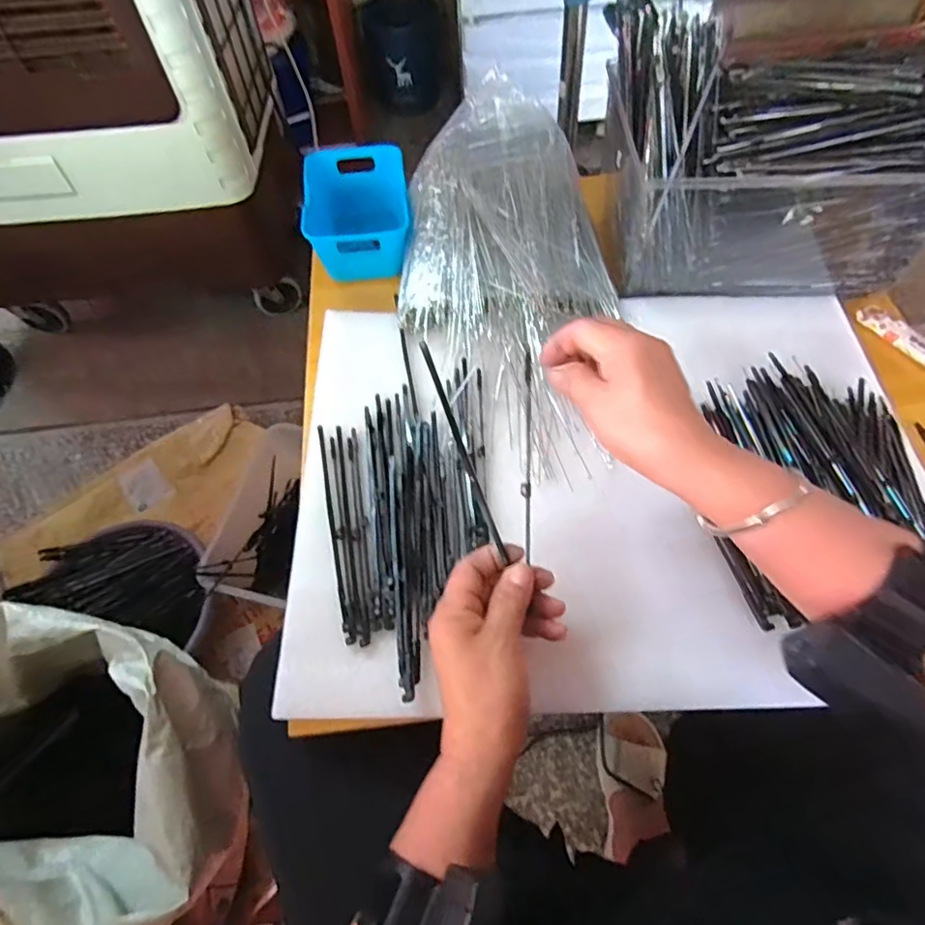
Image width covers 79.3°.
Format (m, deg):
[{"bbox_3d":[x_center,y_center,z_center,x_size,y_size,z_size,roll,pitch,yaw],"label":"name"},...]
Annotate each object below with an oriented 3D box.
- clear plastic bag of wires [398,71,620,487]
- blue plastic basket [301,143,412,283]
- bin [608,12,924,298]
[{"bbox_3d":[0.045,-0.188,0.526,0.204,0.074,0.405,-2,59,1],"label":"clear plastic bag of wires"},{"bbox_3d":[-0.111,-0.265,0.610,0.105,0.071,0.154,-8,59,-2],"label":"blue plastic basket"},{"bbox_3d":[0.282,-0.267,0.515,0.289,0.169,0.156,-1,59,2],"label":"bin"}]

